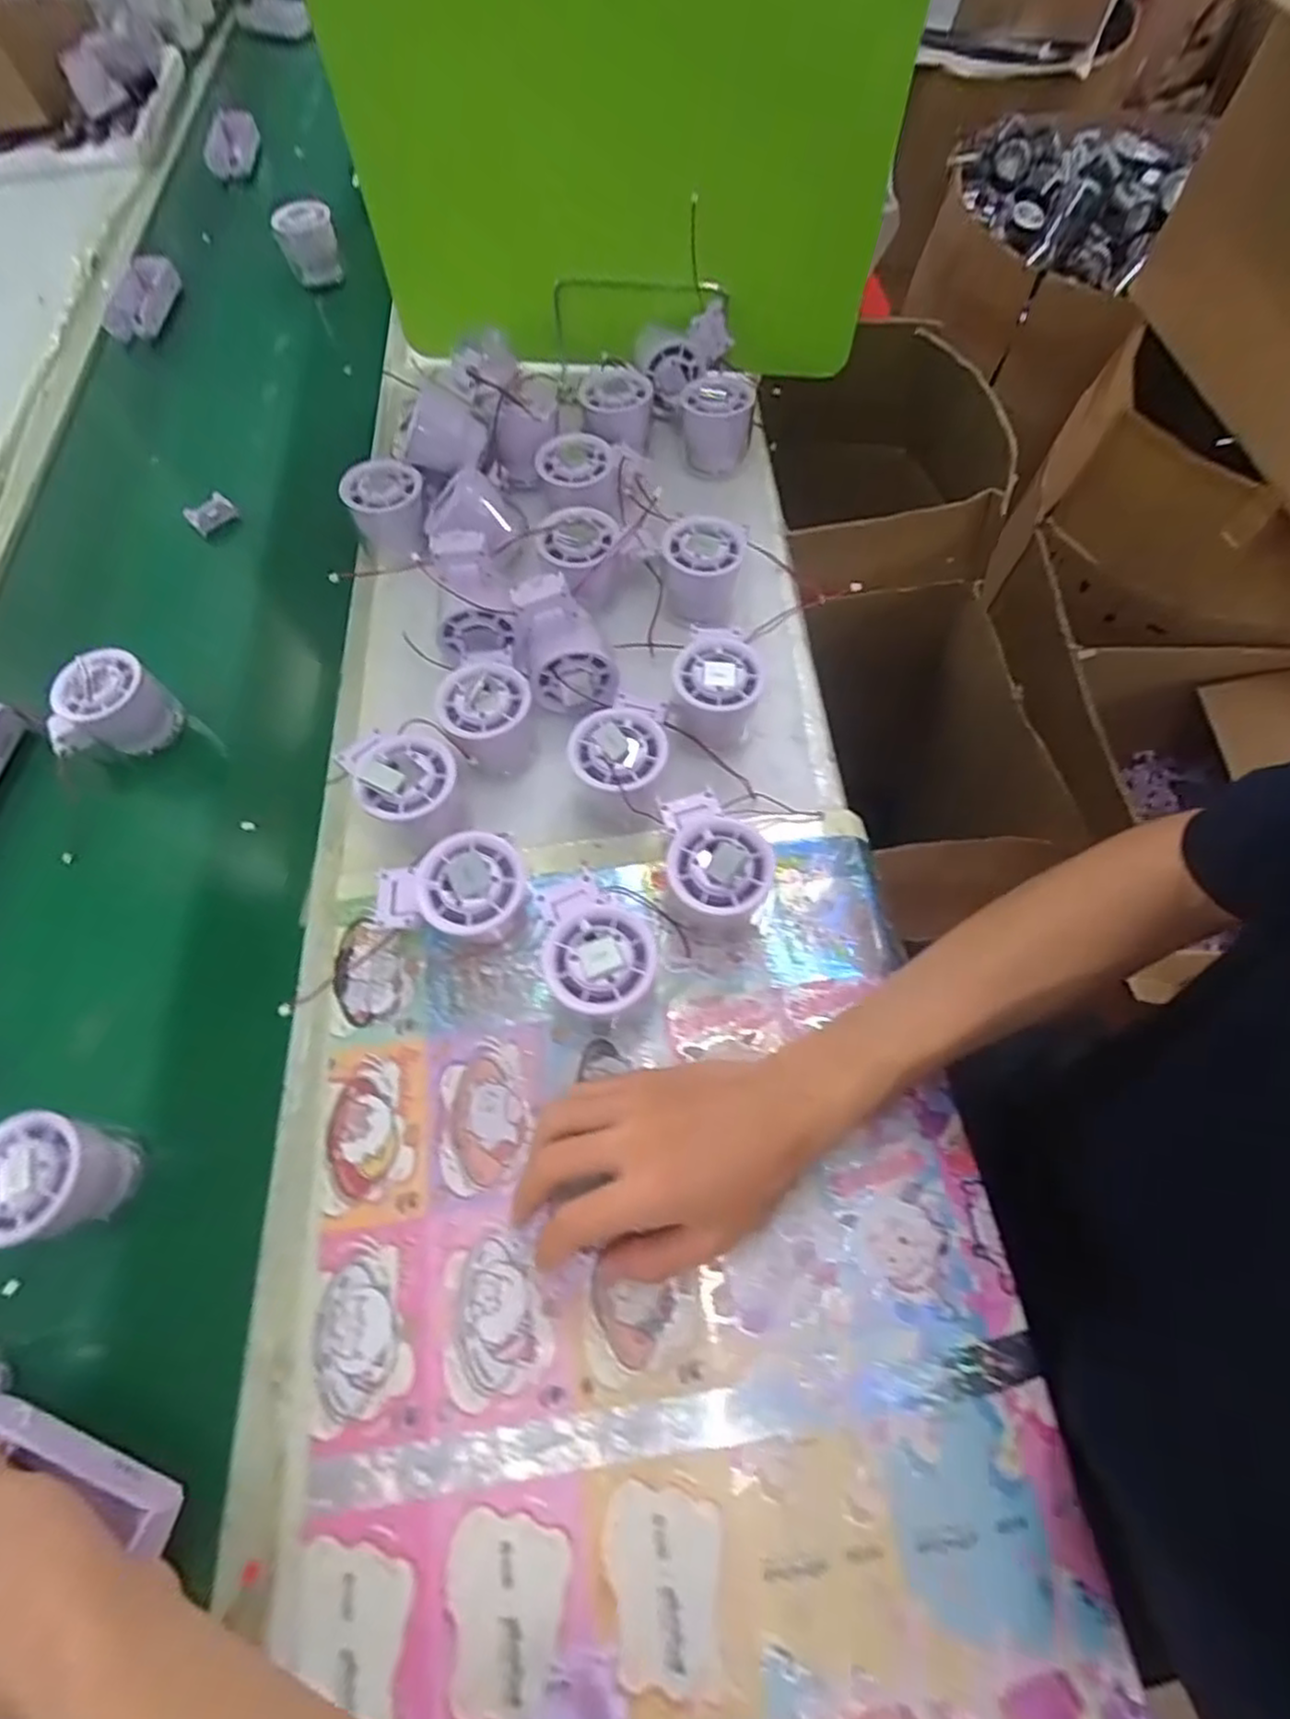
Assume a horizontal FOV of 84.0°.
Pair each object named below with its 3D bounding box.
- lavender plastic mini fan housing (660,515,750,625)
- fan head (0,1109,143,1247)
[{"bbox_3d":[0.041,-0.207,0.514,0.057,0.052,0.059,7,65,6],"label":"lavender plastic mini fan housing"},{"bbox_3d":[-0.304,0.164,0.370,0.057,0.051,0.057,-7,65,-1],"label":"fan head"}]

